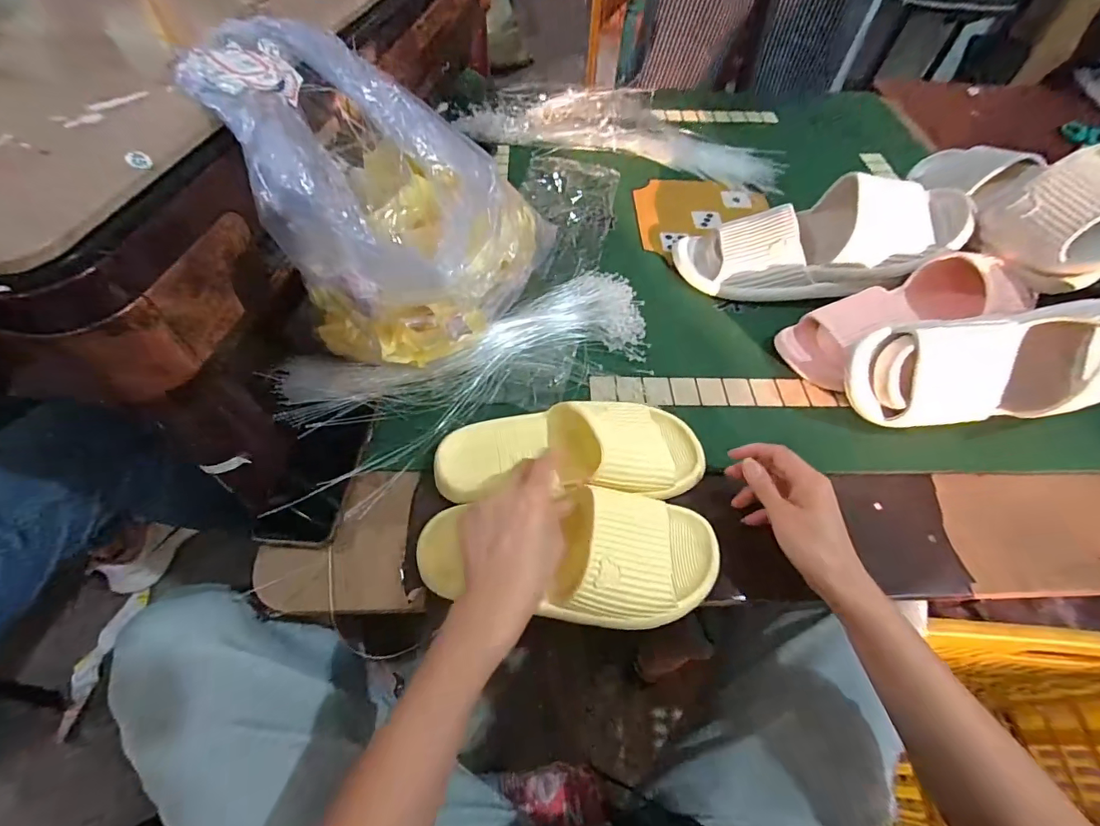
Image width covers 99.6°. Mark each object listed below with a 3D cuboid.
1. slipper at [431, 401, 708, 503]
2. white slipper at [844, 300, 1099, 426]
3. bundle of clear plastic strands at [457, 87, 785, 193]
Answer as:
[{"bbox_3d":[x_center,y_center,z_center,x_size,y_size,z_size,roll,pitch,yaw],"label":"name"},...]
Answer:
[{"bbox_3d":[0.020,0.036,0.440,0.245,0.064,0.093,-2,55,2],"label":"slipper"},{"bbox_3d":[0.434,-0.043,0.459,0.271,0.122,0.069,-8,23,8],"label":"white slipper"},{"bbox_3d":[0.117,-0.477,0.792,0.547,0.049,0.153,9,55,3],"label":"bundle of clear plastic strands"}]

